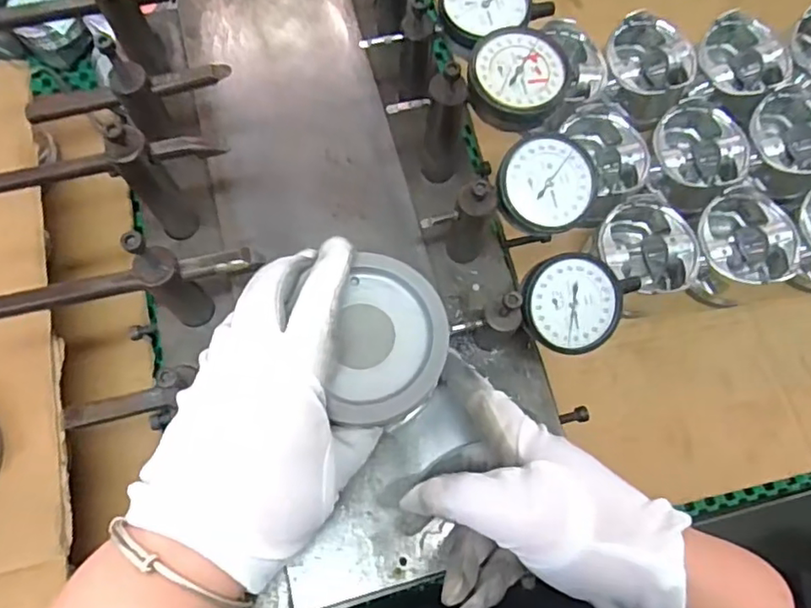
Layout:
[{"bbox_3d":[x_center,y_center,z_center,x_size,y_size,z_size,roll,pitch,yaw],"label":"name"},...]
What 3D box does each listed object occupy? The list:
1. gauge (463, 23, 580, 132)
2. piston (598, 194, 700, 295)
[{"bbox_3d":[0.063,-0.126,0.336,0.055,0.019,0.053,1,72,-2],"label":"gauge"},{"bbox_3d":[0.198,-0.046,0.515,0.082,0.066,0.070,5,72,-1],"label":"piston"}]

